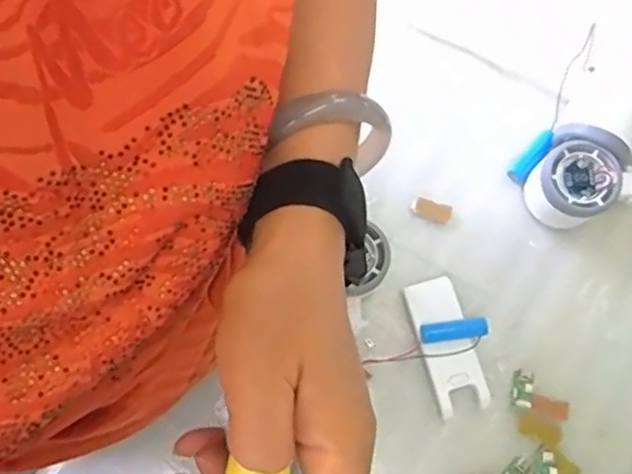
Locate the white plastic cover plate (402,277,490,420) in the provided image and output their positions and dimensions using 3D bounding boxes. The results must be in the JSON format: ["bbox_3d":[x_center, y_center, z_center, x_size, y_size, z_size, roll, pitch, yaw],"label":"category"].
[{"bbox_3d":[0.101,0.083,0.490,0.045,0.017,0.101,-15,79,-4],"label":"white plastic cover plate"}]

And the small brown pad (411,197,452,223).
[{"bbox_3d":[0.094,-0.022,0.519,0.032,0.004,0.015,16,78,2],"label":"small brown pad"}]

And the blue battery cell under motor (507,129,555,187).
[{"bbox_3d":[0.177,-0.067,0.520,0.014,0.015,0.051,40,80,7],"label":"blue battery cell under motor"}]

